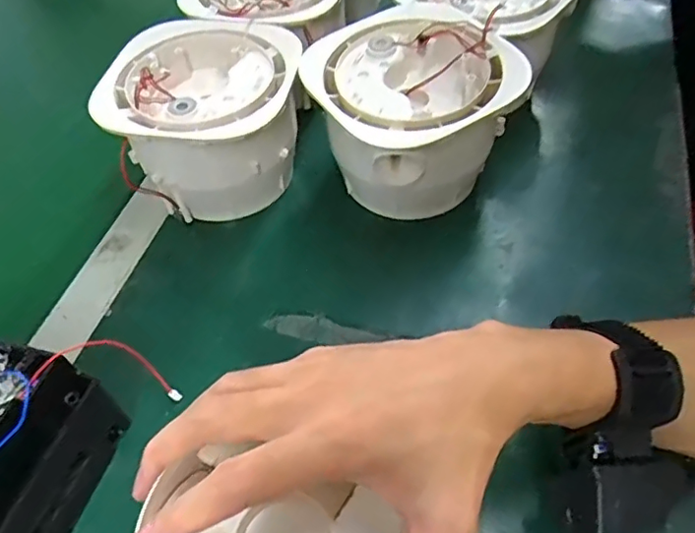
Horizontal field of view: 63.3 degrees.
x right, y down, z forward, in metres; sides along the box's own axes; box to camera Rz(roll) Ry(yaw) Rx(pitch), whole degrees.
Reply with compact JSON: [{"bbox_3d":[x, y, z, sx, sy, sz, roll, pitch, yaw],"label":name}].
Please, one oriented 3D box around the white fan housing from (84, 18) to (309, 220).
[{"bbox_3d":[-0.104,-0.114,0.447,0.143,0.092,0.142,4,53,7],"label":"white fan housing"}]

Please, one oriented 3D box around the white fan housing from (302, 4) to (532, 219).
[{"bbox_3d":[0.051,-0.115,0.428,0.149,0.089,0.140,-2,53,2],"label":"white fan housing"}]

